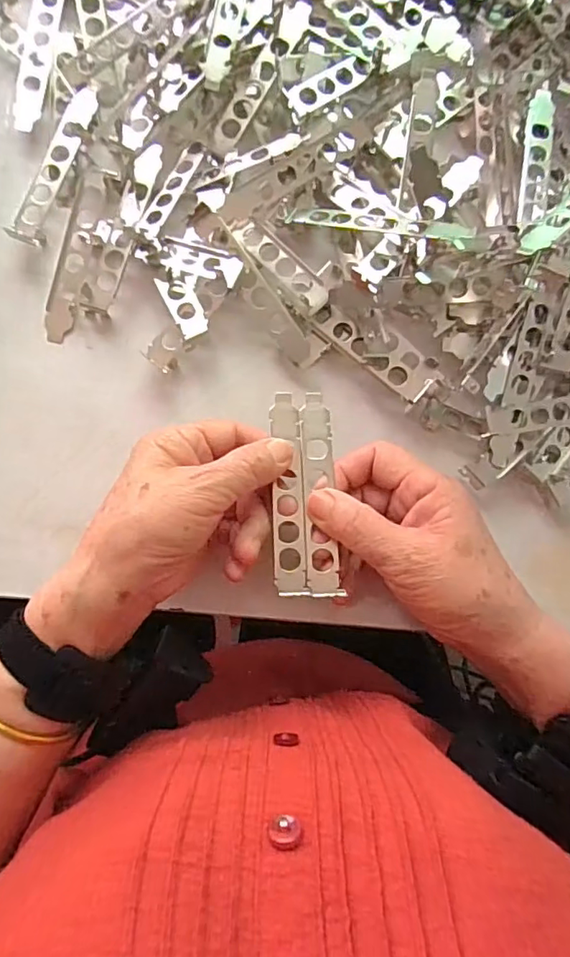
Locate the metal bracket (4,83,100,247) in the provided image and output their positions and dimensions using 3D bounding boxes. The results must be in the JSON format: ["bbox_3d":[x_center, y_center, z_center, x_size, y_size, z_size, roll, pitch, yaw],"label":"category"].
[{"bbox_3d":[-0.154,-0.213,0.364,0.021,0.010,0.119,19,84,-1],"label":"metal bracket"}]

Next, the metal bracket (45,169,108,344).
[{"bbox_3d":[-0.141,-0.151,0.364,0.019,0.006,0.120,13,84,-2],"label":"metal bracket"}]

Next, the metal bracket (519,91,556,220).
[{"bbox_3d":[0.172,-0.220,0.367,0.020,0.007,0.102,10,84,-2],"label":"metal bracket"}]

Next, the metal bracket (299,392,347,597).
[{"bbox_3d":[0.020,0.007,0.314,0.019,0.006,0.119,-1,76,-3],"label":"metal bracket"}]

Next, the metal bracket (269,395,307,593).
[{"bbox_3d":[0.002,0.007,0.316,0.018,0.004,0.119,-1,78,-3],"label":"metal bracket"}]

